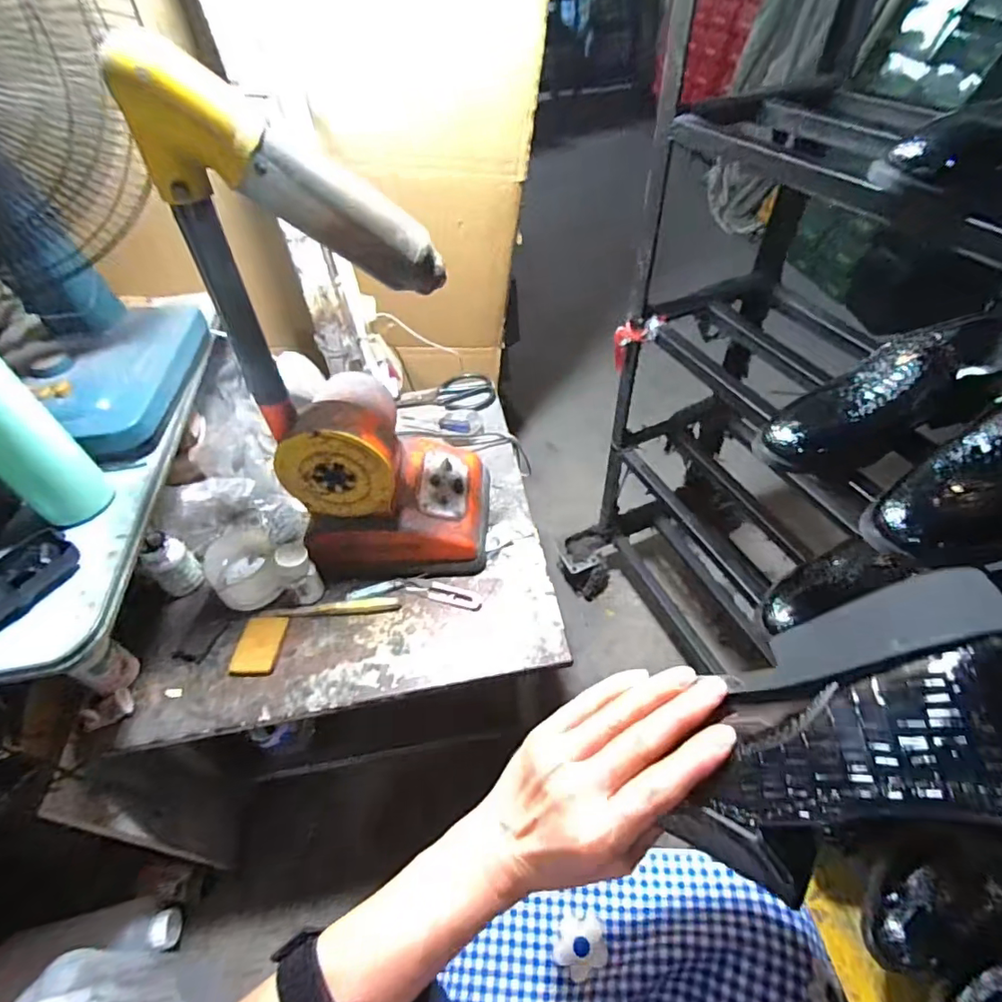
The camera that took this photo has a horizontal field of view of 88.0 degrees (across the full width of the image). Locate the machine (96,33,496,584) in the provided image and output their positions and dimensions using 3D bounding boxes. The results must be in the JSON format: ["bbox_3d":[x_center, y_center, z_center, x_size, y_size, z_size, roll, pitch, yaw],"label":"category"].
[{"bbox_3d":[-0.143,-0.132,0.551,0.225,0.502,0.174,-5,49,-1],"label":"machine"}]

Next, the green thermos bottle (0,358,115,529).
[{"bbox_3d":[-0.438,-0.062,0.466,0.057,0.192,0.062,29,56,25],"label":"green thermos bottle"}]

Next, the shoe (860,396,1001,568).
[{"bbox_3d":[0.408,-0.011,0.437,0.210,0.086,0.093,-37,52,7],"label":"shoe"}]

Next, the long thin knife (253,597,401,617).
[{"bbox_3d":[-0.220,0.136,0.660,0.180,0.006,0.021,-4,49,0],"label":"long thin knife"}]

